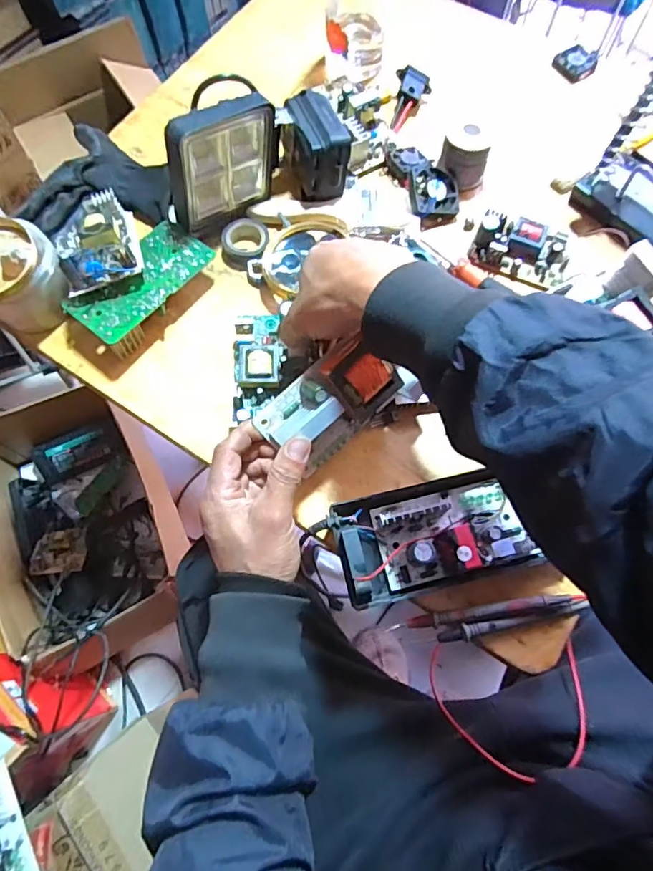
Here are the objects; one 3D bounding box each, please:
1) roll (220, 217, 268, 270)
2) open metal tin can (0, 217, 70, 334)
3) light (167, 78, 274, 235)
[{"bbox_3d":[-0.084,-0.197,0.533,0.048,0.024,0.049,0,70,1],"label":"roll"},{"bbox_3d":[-0.294,-0.148,0.482,0.084,0.081,0.089,0,70,1],"label":"open metal tin can"},{"bbox_3d":[-0.109,-0.268,0.496,0.120,0.114,0.054,-42,75,-13],"label":"light"}]

